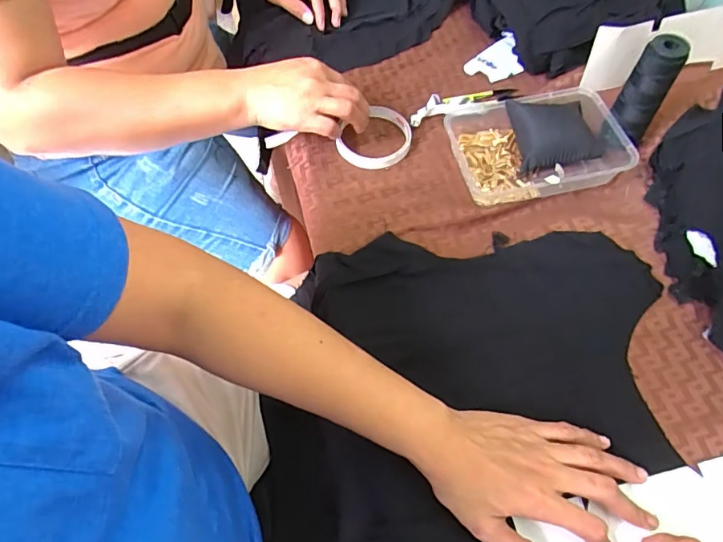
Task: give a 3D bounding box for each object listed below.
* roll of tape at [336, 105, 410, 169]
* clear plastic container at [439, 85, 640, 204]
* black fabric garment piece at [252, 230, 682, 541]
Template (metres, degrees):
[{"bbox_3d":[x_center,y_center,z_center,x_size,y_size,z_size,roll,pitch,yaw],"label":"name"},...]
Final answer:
[{"bbox_3d":[0.016,-0.149,0.519,0.088,0.016,0.073,-39,70,-19],"label":"roll of tape"},{"bbox_3d":[0.190,-0.139,0.503,0.178,0.047,0.130,-6,63,-4],"label":"clear plastic container"},{"bbox_3d":[0.092,0.206,0.439,0.404,0.183,0.442,-7,63,-5],"label":"black fabric garment piece"}]

